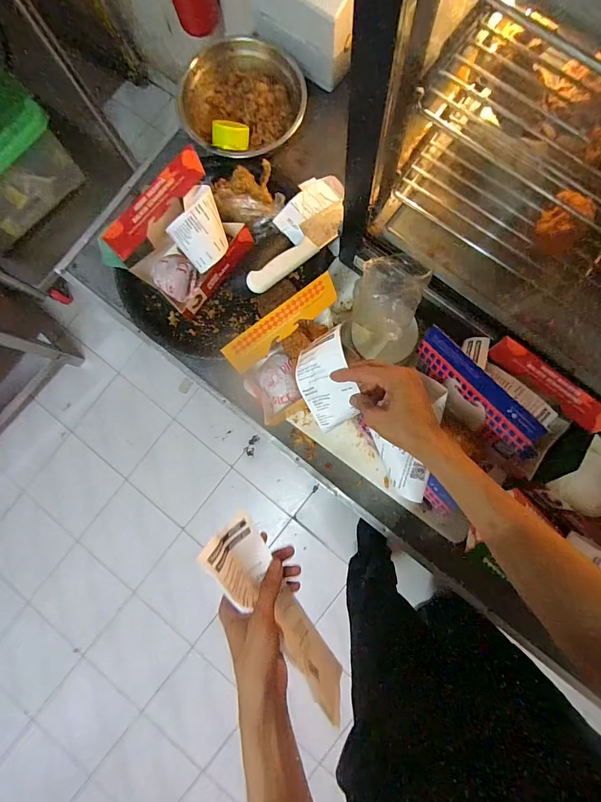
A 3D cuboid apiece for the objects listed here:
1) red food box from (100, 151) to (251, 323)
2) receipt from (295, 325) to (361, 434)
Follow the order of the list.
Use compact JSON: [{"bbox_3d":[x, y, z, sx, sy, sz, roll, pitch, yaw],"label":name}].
[{"bbox_3d":[-0.170,-0.241,0.557,0.110,0.127,0.178,38,89,6],"label":"red food box"},{"bbox_3d":[0.039,-0.024,0.498,0.076,0.026,0.127,-11,112,28],"label":"receipt"}]

